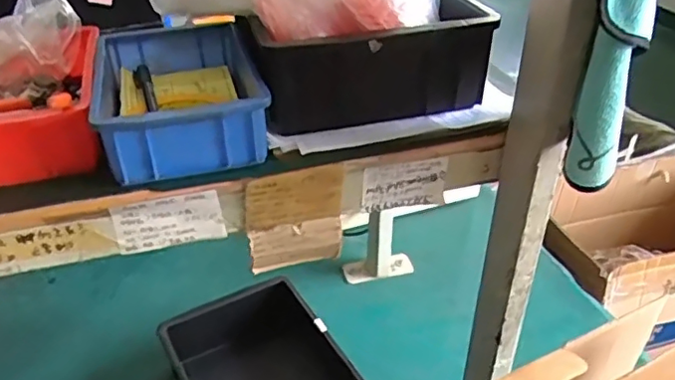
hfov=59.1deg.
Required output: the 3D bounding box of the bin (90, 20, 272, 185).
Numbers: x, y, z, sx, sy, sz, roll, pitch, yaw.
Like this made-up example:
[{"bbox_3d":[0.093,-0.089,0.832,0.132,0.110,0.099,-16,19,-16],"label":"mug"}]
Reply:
[{"bbox_3d":[-0.137,-0.084,0.517,0.121,0.057,0.189,-11,36,-14],"label":"bin"}]

